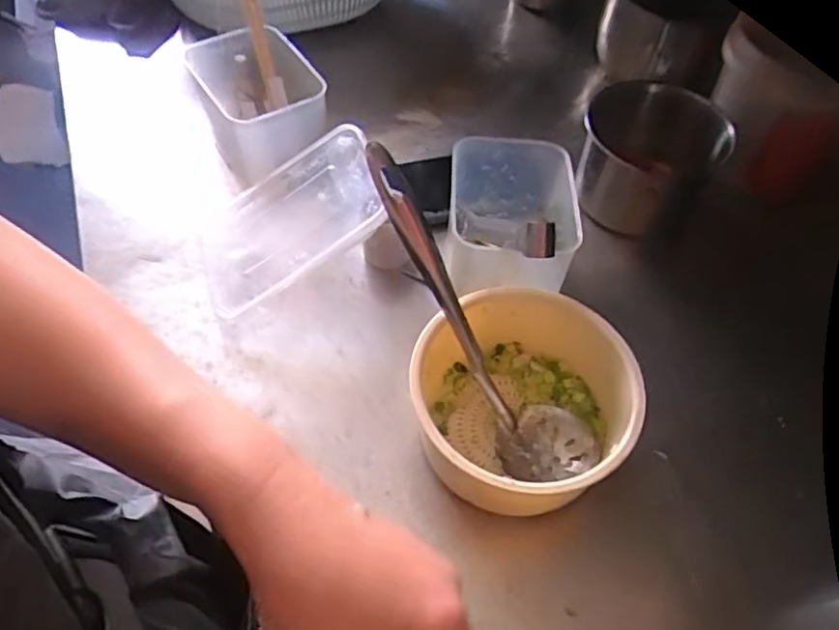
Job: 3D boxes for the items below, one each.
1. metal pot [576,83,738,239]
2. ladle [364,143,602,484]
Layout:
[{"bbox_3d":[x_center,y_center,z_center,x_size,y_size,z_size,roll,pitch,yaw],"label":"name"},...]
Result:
[{"bbox_3d":[0.199,-0.137,0.570,0.113,0.088,0.113,6,56,1],"label":"metal pot"},{"bbox_3d":[0.029,0.003,0.427,0.057,0.052,0.252,-36,101,-23],"label":"ladle"}]

